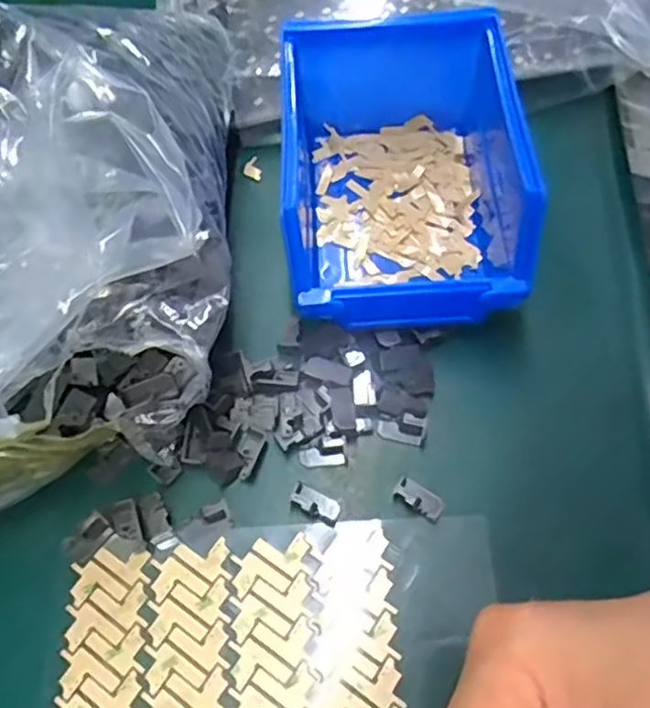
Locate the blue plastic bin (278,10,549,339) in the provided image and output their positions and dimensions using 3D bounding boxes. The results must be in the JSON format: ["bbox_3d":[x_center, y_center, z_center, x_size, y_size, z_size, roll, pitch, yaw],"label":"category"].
[{"bbox_3d":[0.039,-0.096,0.321,0.112,0.065,0.162,-4,65,2],"label":"blue plastic bin"}]

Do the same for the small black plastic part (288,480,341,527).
[{"bbox_3d":[-0.004,0.064,0.280,0.022,0.008,0.012,23,68,14],"label":"small black plastic part"}]

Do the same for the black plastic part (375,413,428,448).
[{"bbox_3d":[0.035,0.033,0.294,0.022,0.005,0.012,14,67,10],"label":"black plastic part"}]

